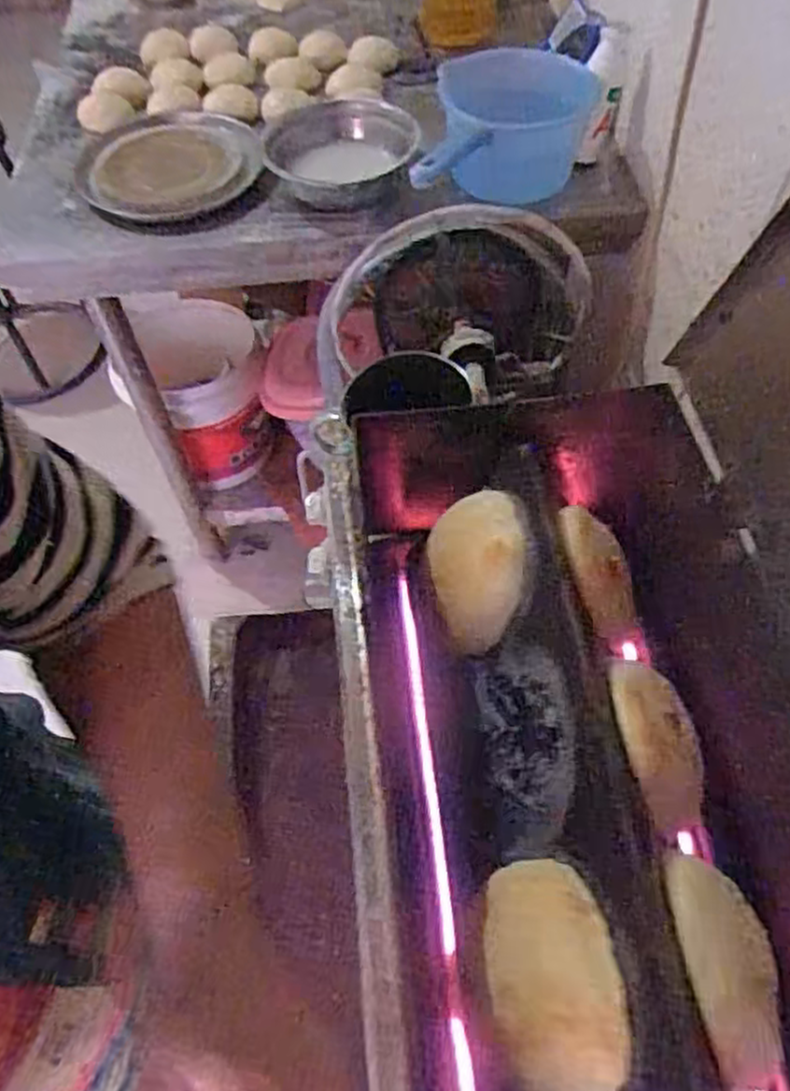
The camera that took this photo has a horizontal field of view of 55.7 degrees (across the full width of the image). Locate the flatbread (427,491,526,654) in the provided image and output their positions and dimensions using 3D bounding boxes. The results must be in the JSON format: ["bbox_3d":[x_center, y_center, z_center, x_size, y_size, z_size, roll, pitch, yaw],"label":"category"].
[{"bbox_3d":[0.071,0.019,0.616,0.085,0.027,0.128,-11,79,34],"label":"flatbread"}]

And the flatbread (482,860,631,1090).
[{"bbox_3d":[0.105,0.267,0.461,0.088,0.066,0.132,-12,47,29],"label":"flatbread"}]

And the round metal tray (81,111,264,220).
[{"bbox_3d":[-0.288,-0.481,0.953,0.227,0.037,0.226,-7,56,-3],"label":"round metal tray"}]

